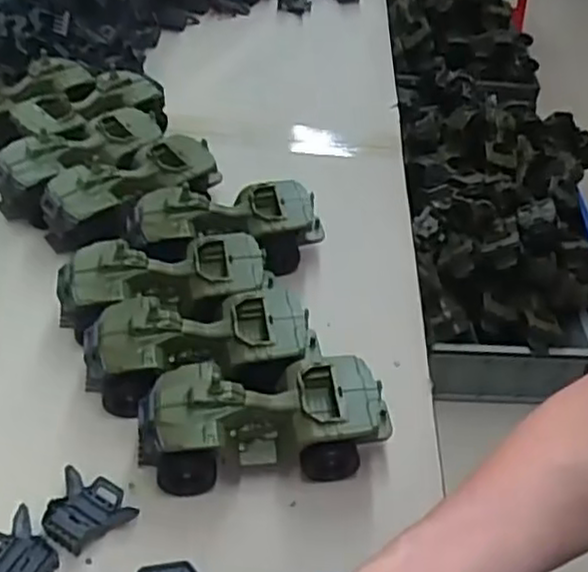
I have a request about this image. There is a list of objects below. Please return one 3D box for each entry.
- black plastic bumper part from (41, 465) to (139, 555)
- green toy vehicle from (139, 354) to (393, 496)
[{"bbox_3d":[-0.160,0.165,0.552,0.059,0.016,0.061,-28,53,-29],"label":"black plastic bumper part"},{"bbox_3d":[-0.024,0.105,0.582,0.196,0.077,0.086,-3,45,-8],"label":"green toy vehicle"}]

